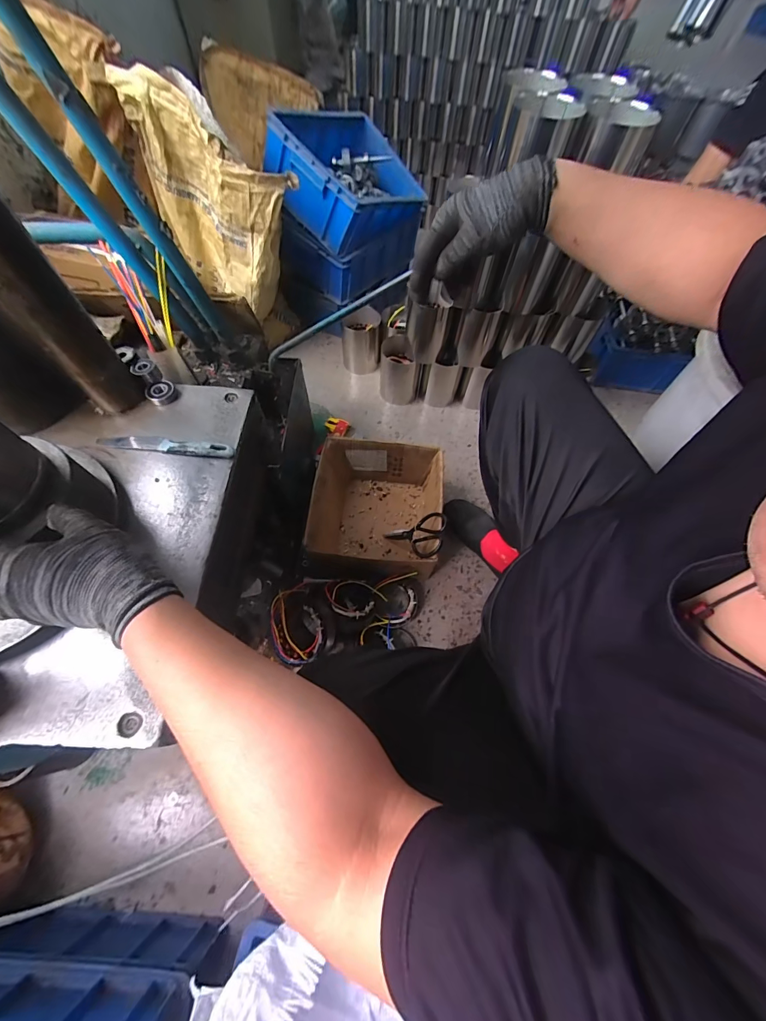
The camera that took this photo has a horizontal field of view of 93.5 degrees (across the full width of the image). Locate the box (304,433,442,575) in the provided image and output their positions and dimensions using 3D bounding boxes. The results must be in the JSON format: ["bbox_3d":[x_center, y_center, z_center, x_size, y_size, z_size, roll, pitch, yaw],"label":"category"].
[{"bbox_3d":[-0.016,0.003,0.873,0.286,0.152,0.302,7,63,1],"label":"box"}]

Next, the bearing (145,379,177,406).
[{"bbox_3d":[-0.324,-0.173,0.527,0.038,0.014,0.038,1,63,-2],"label":"bearing"}]

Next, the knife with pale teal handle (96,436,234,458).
[{"bbox_3d":[-0.293,-0.090,0.486,0.183,0.011,0.023,7,63,2],"label":"knife with pale teal handle"}]

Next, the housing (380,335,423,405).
[{"bbox_3d":[0.051,-0.415,1.084,0.119,0.162,0.102,6,63,1],"label":"housing"}]

